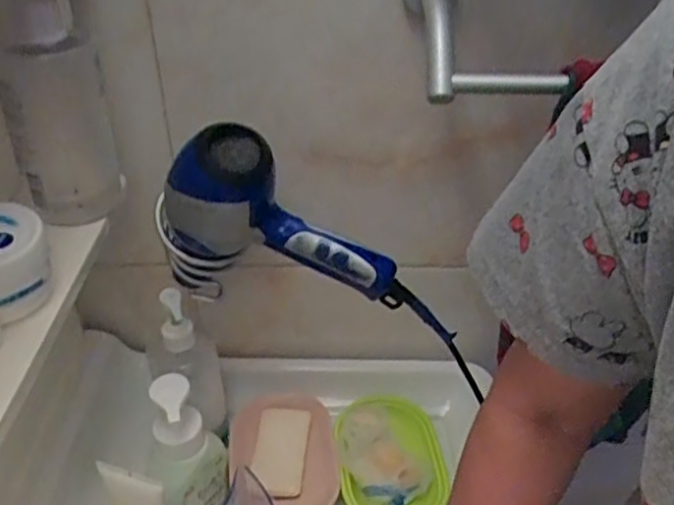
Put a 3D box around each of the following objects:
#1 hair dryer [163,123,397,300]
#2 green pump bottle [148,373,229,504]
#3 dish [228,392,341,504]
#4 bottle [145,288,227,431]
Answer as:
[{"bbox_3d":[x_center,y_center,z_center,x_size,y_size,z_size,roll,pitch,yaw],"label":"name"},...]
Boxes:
[{"bbox_3d":[-0.055,-0.032,0.560,0.199,0.149,0.074,1,36,1],"label":"hair dryer"},{"bbox_3d":[-0.138,0.180,0.608,0.065,0.143,0.058,-7,36,-10],"label":"green pump bottle"},{"bbox_3d":[-0.054,0.214,0.675,0.108,0.029,0.163,-5,36,-7],"label":"dish"},{"bbox_3d":[-0.143,0.124,0.648,0.055,0.179,0.058,10,37,13],"label":"bottle"}]

